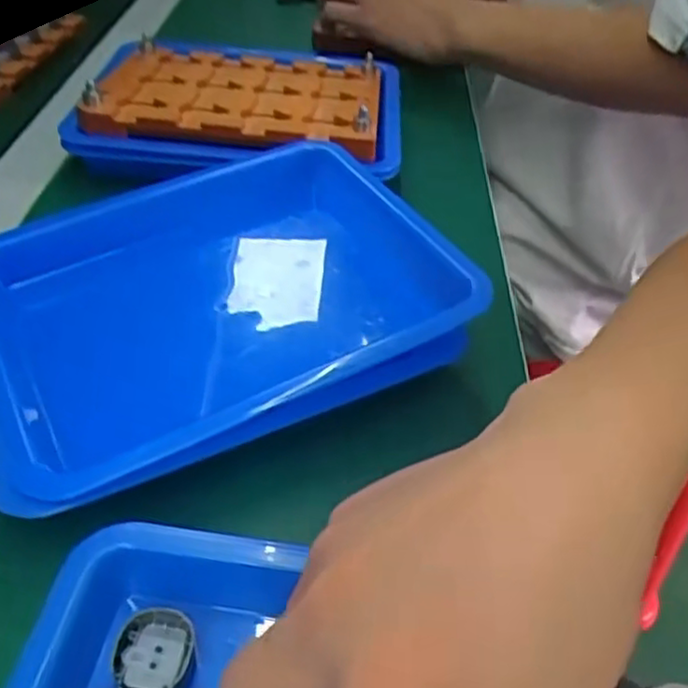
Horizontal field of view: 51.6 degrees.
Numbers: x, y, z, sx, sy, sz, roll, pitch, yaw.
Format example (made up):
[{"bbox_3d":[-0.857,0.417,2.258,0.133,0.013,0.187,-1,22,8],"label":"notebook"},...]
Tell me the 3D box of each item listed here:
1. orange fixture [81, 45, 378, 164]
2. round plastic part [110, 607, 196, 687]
[{"bbox_3d":[-0.076,-0.181,0.507,0.206,0.026,0.158,9,41,3],"label":"orange fixture"},{"bbox_3d":[-0.063,0.102,0.236,0.025,0.004,0.028,4,41,-3],"label":"round plastic part"}]

